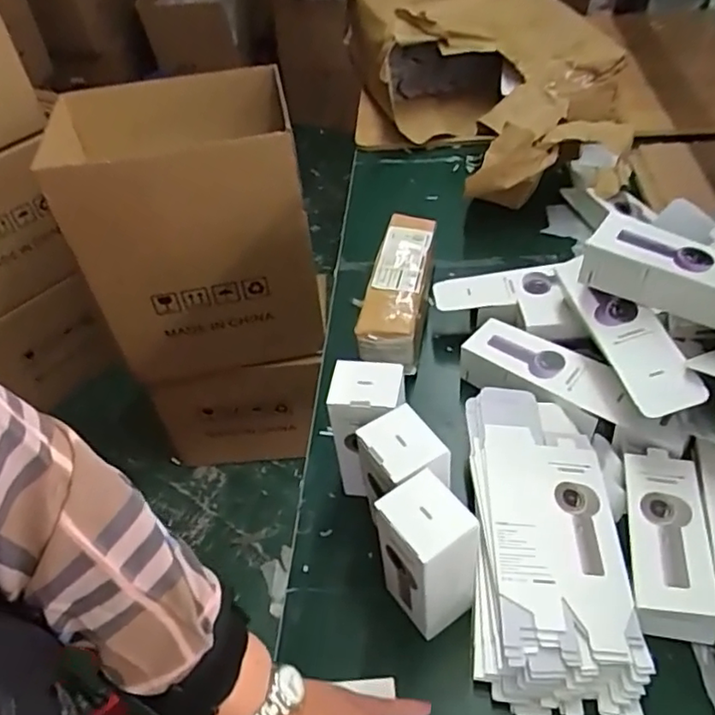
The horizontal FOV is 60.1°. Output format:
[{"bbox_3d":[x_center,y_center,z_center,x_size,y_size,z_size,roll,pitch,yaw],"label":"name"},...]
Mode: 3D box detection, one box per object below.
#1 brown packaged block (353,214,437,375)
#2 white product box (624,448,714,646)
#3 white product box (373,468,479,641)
[{"bbox_3d":[0.056,-0.089,0.866,0.079,0.085,0.256,4,47,10],"label":"brown packaged block"},{"bbox_3d":[0.295,0.175,0.600,0.069,0.048,0.169,6,47,11],"label":"white product box"},{"bbox_3d":[0.061,0.186,0.563,0.057,0.179,0.073,-29,50,-21],"label":"white product box"}]

